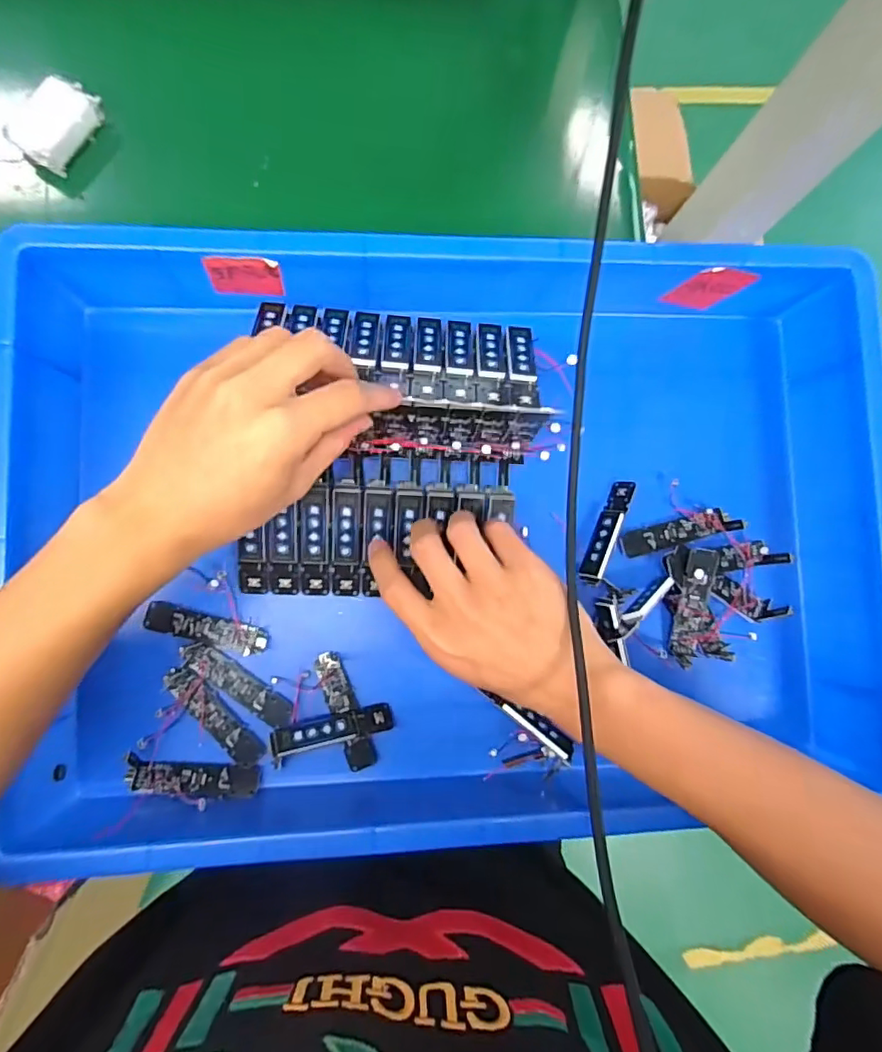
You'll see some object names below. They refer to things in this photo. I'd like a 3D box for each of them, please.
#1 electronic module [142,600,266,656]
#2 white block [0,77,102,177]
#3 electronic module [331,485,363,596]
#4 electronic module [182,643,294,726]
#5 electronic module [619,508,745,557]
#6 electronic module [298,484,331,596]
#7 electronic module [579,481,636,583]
[{"bbox_3d":[-0.154,0.069,0.376,0.078,0.007,0.019,16,83,-3],"label":"electronic module"},{"bbox_3d":[-0.270,-0.283,0.399,0.031,0.022,0.062,37,82,0],"label":"white block"},{"bbox_3d":[-0.063,0.011,0.380,0.019,0.005,0.077,1,110,-5],"label":"electronic module"},{"bbox_3d":[-0.134,0.105,0.375,0.080,0.005,0.019,35,82,-1],"label":"electronic module"},{"bbox_3d":[0.175,0.003,0.409,0.087,0.011,0.020,-14,85,-6],"label":"electronic module"},{"bbox_3d":[-0.084,0.011,0.377,0.020,0.004,0.076,5,109,-4],"label":"electronic module"},{"bbox_3d":[0.116,0.003,0.398,0.014,0.019,0.078,24,83,-2],"label":"electronic module"}]

